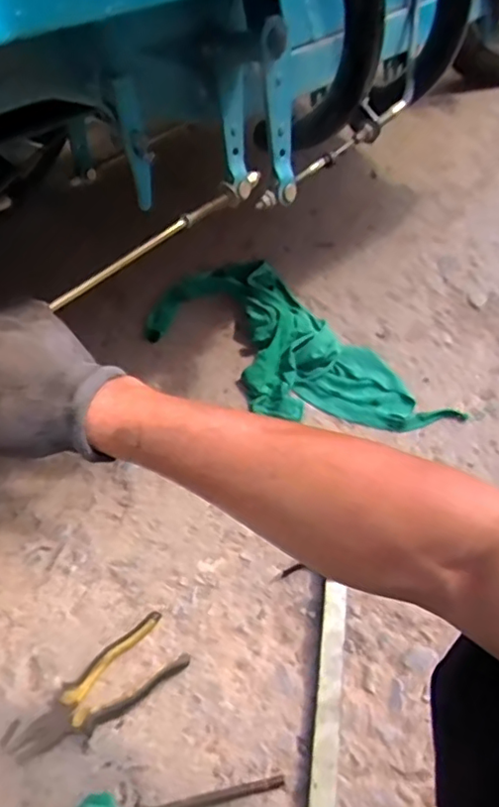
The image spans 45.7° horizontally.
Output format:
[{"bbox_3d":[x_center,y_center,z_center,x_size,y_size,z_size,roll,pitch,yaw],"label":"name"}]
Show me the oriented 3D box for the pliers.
[{"bbox_3d":[-0.164,0.313,0.641,0.190,0.025,0.069,-31,60,-23],"label":"pliers"}]

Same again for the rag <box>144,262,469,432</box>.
[{"bbox_3d":[0.057,-0.076,0.906,0.245,0.049,0.484,-37,63,-26],"label":"rag"}]

